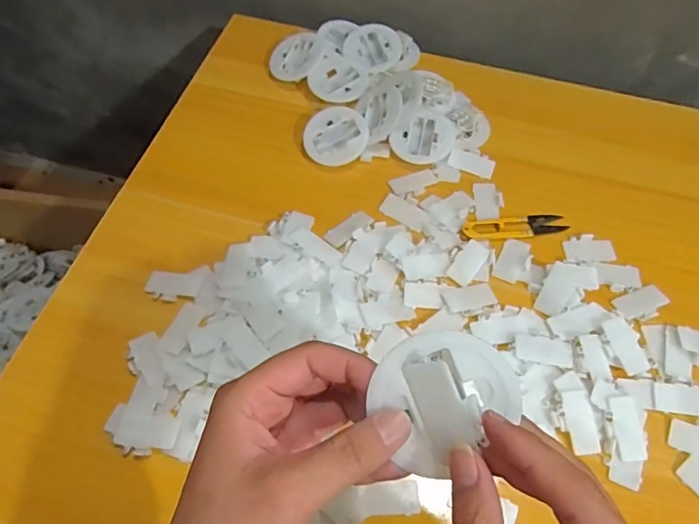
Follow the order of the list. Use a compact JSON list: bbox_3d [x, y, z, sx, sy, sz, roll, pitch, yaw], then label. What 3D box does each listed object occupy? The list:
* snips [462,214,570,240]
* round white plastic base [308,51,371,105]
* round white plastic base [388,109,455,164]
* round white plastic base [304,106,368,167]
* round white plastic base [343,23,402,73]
[{"bbox_3d":[0.161,-0.035,0.491,0.103,0.004,0.023,-7,60,-7],"label":"snips"},{"bbox_3d":[-0.011,-0.208,0.573,0.064,0.006,0.063,1,68,-2],"label":"round white plastic base"},{"bbox_3d":[0.080,-0.132,0.538,0.064,0.013,0.064,0,74,1],"label":"round white plastic base"},{"bbox_3d":[-0.015,-0.133,0.531,0.065,0.013,0.065,-1,79,3],"label":"round white plastic base"},{"bbox_3d":[0.028,-0.249,0.591,0.065,0.010,0.065,-1,72,2],"label":"round white plastic base"}]

